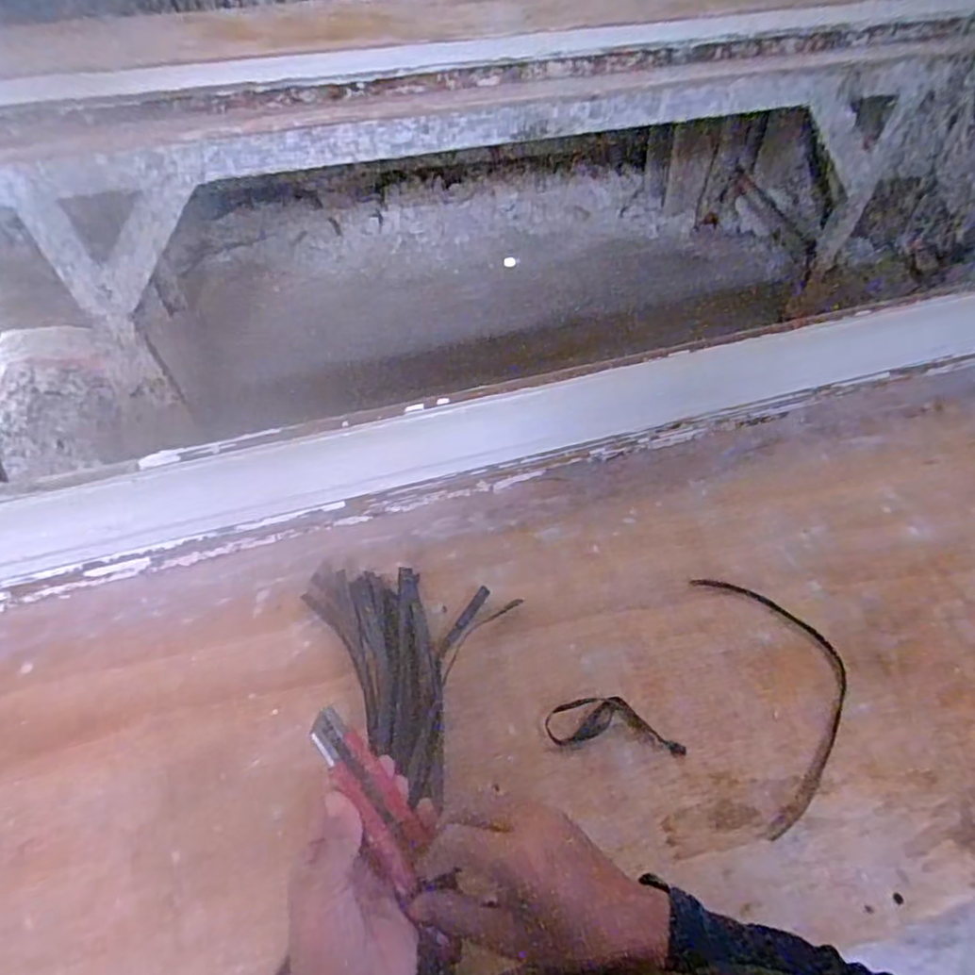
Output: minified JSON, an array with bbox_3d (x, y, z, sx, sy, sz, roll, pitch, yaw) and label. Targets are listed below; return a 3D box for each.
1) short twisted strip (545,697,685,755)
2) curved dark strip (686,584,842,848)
[{"bbox_3d":[0.110,0.204,0.553,0.116,0.007,0.041,4,52,3],"label":"short twisted strip"},{"bbox_3d":[0.269,0.180,0.570,0.114,0.015,0.221,-4,53,-3],"label":"curved dark strip"}]

